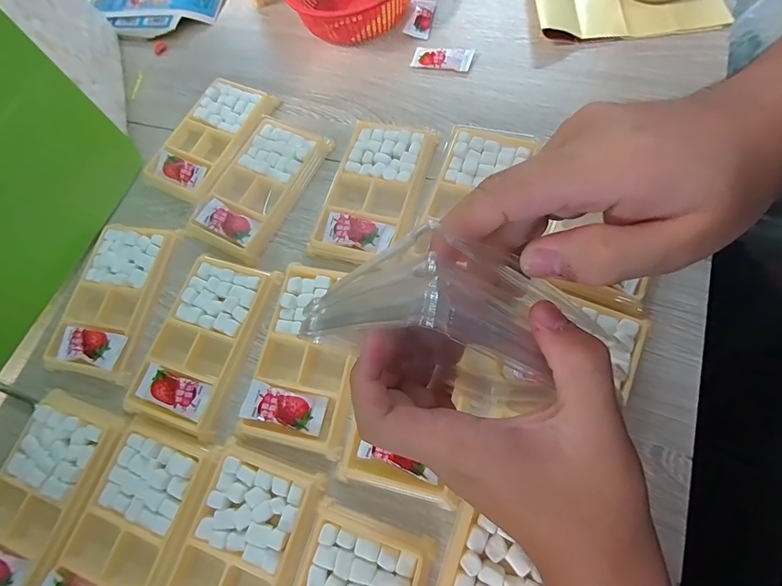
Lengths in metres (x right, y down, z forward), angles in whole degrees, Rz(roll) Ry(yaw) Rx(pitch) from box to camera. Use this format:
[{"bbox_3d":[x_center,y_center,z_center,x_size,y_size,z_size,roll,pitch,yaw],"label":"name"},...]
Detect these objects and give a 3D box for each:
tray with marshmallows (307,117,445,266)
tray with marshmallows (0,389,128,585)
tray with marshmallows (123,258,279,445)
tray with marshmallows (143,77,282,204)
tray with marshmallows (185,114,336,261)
[{"bbox_3d":[-0.013,-0.086,0.336,0.075,0.021,0.130,14,72,13],"label":"tray with marshmallows"},{"bbox_3d":[-0.254,0.146,0.287,0.074,0.016,0.131,15,72,14],"label":"tray with marshmallows"},{"bbox_3d":[-0.146,0.035,0.311,0.077,0.013,0.132,15,72,14],"label":"tray with marshmallows"},{"bbox_3d":[-0.173,-0.150,0.382,0.075,0.019,0.130,22,74,16],"label":"tray with marshmallows"},{"bbox_3d":[-0.118,-0.097,0.353,0.073,0.015,0.132,26,75,17],"label":"tray with marshmallows"}]

